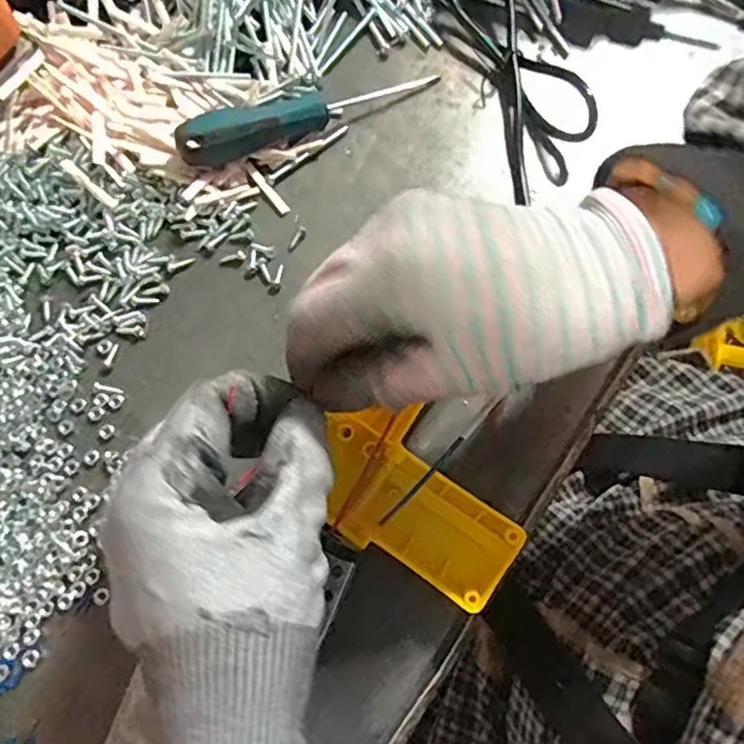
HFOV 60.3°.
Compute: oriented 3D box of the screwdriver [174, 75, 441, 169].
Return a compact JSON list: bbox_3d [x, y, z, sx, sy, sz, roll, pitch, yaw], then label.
[{"bbox_3d":[-0.037,-0.150,0.365,0.153,0.025,0.031,-24,75,-19],"label":"screwdriver"}]

